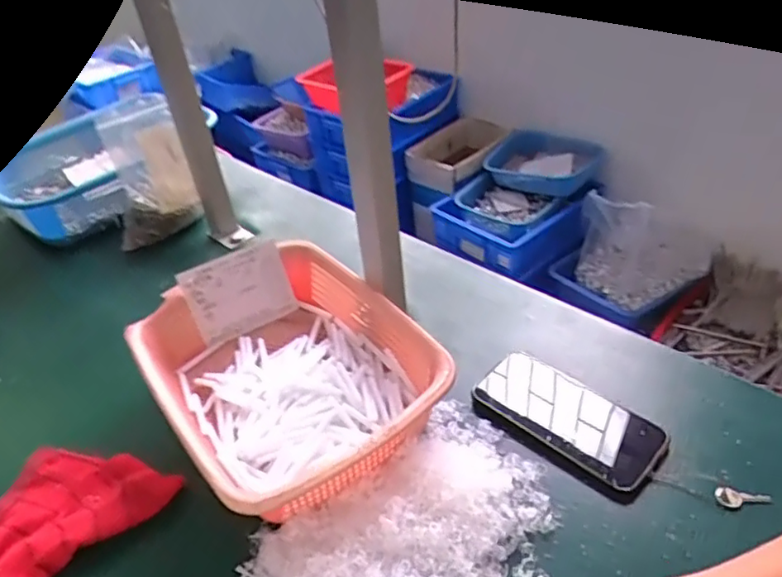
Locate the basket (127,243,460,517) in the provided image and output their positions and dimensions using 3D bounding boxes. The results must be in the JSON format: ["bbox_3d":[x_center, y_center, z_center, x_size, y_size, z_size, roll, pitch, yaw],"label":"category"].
[{"bbox_3d":[-0.099,0.076,0.559,0.218,0.078,0.287,-30,42,-27],"label":"basket"}]

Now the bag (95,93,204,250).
[{"bbox_3d":[-0.329,-0.152,0.798,0.116,0.176,0.057,-19,38,-15],"label":"bag"}]

